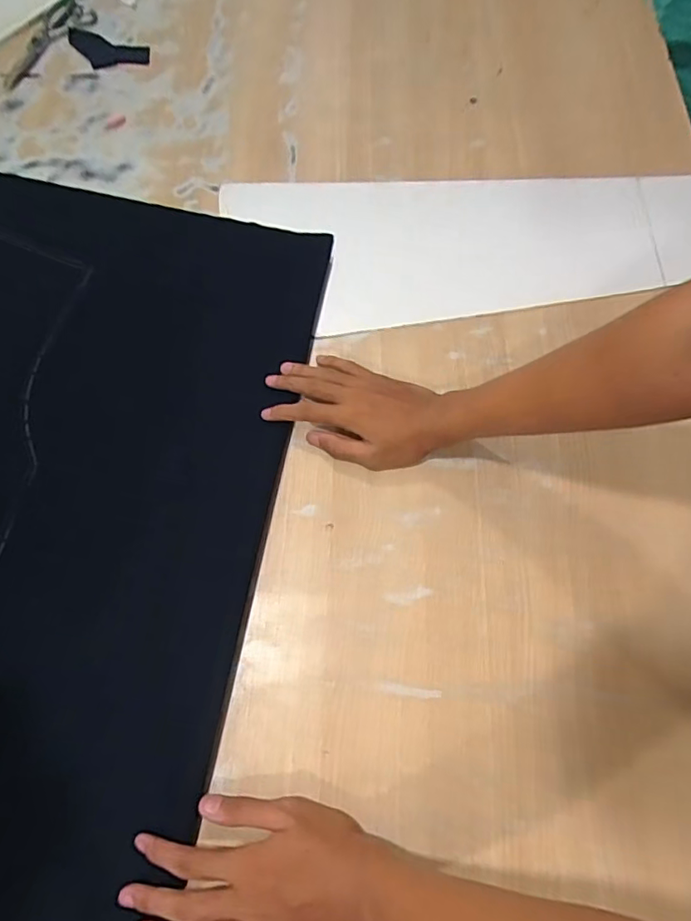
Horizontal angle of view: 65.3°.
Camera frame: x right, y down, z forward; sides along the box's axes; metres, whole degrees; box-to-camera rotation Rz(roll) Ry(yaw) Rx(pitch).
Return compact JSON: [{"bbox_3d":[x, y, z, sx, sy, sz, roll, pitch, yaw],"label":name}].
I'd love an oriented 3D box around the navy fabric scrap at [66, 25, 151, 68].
[{"bbox_3d":[-0.377,-0.645,0.847,0.147,0.010,0.065,25,70,11],"label":"navy fabric scrap"}]

